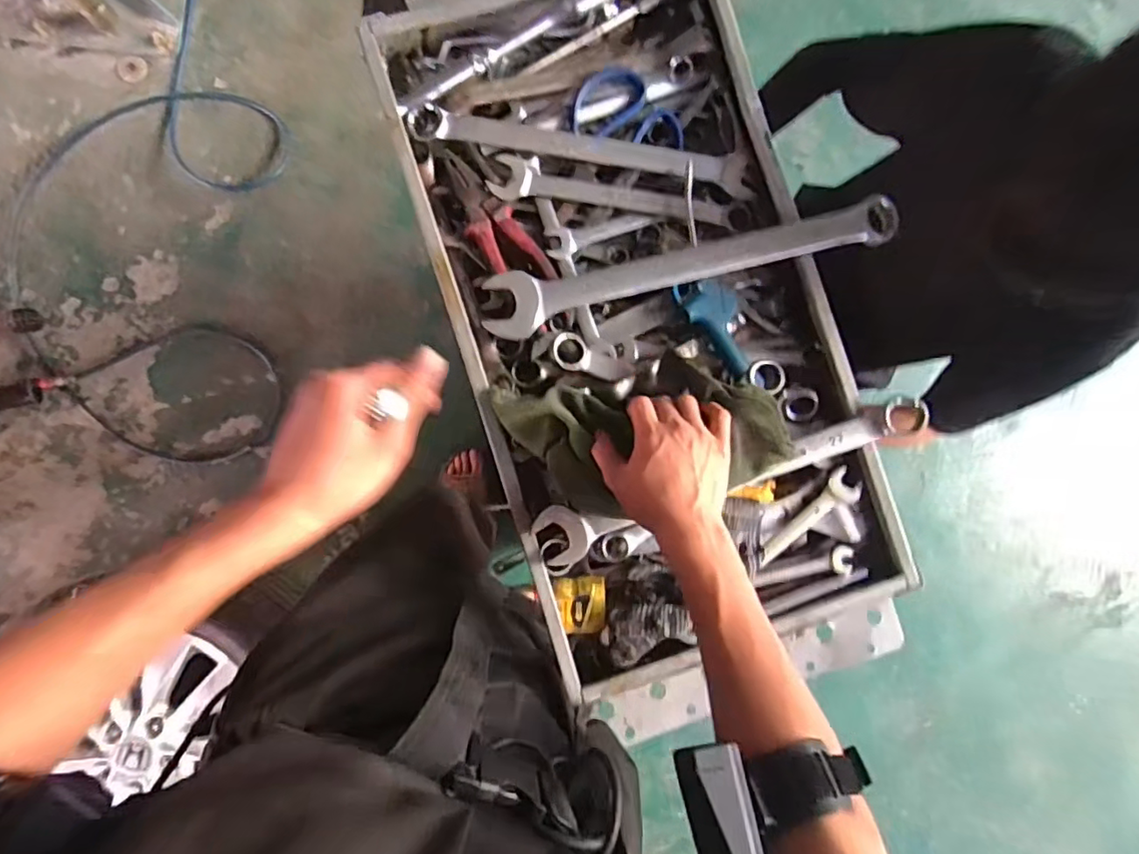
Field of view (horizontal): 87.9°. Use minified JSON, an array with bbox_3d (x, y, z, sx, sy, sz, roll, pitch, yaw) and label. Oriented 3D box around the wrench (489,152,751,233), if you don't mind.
[{"bbox_3d":[0.060,-0.228,0.575,0.268,0.017,0.044,5,87,-6],"label":"wrench"}]

